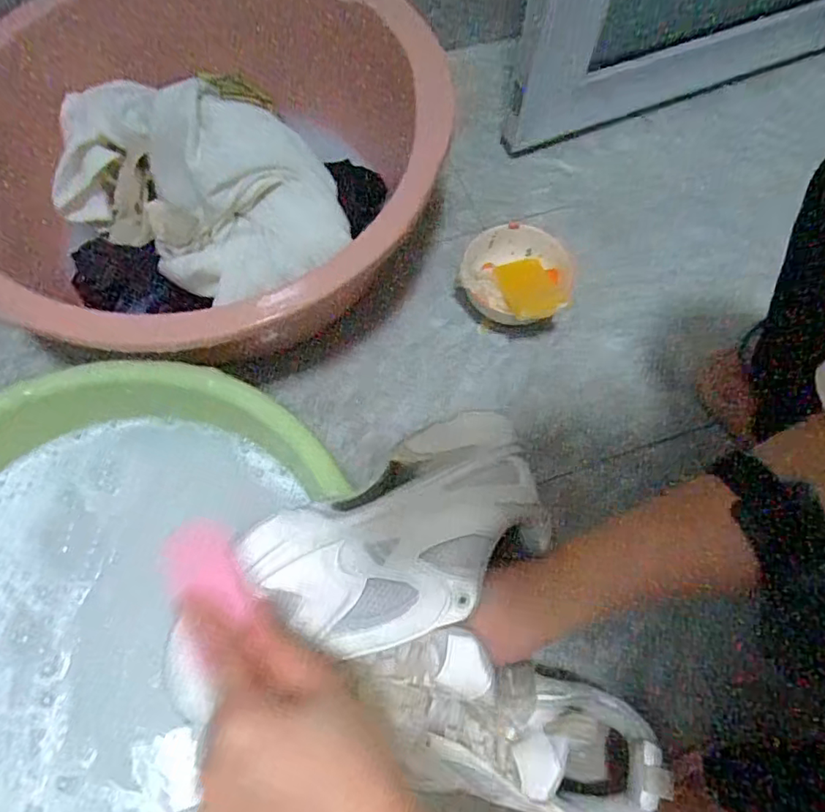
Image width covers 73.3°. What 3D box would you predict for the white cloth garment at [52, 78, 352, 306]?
[{"bbox_3d":[-0.210,-0.218,0.533,0.294,0.104,0.177,31,69,10],"label":"white cloth garment"}]

